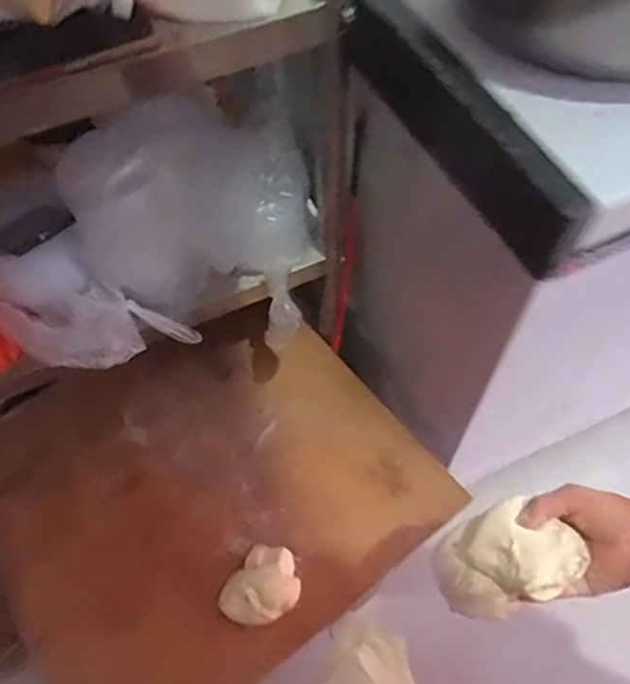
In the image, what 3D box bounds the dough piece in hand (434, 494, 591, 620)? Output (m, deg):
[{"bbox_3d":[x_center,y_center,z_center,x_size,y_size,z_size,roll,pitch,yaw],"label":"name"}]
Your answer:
[{"bbox_3d":[0.166,0.184,0.493,0.112,0.071,0.078,-16,59,-7],"label":"dough piece in hand"}]

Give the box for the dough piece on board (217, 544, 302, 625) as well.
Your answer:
[{"bbox_3d":[-0.068,0.329,0.773,0.094,0.057,0.112,32,65,20],"label":"dough piece on board"}]

